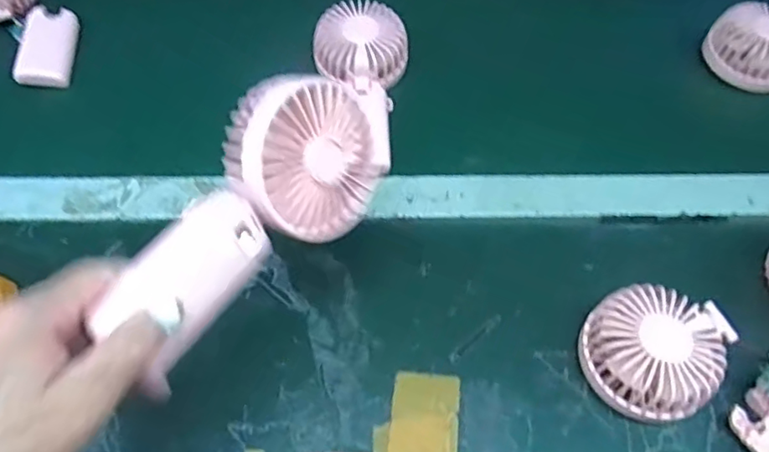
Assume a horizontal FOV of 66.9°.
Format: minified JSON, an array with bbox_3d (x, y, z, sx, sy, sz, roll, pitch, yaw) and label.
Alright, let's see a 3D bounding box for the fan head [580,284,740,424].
[{"bbox_3d":[0.179,0.083,0.393,0.083,0.043,0.089,1,56,-1],"label":"fan head"}]

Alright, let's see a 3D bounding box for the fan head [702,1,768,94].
[{"bbox_3d":[0.364,-0.175,0.562,0.092,0.049,0.083,37,62,21],"label":"fan head"}]

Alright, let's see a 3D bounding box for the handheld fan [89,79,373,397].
[{"bbox_3d":[-0.073,-0.009,0.309,0.044,0.089,0.168,11,54,52],"label":"handheld fan"}]

